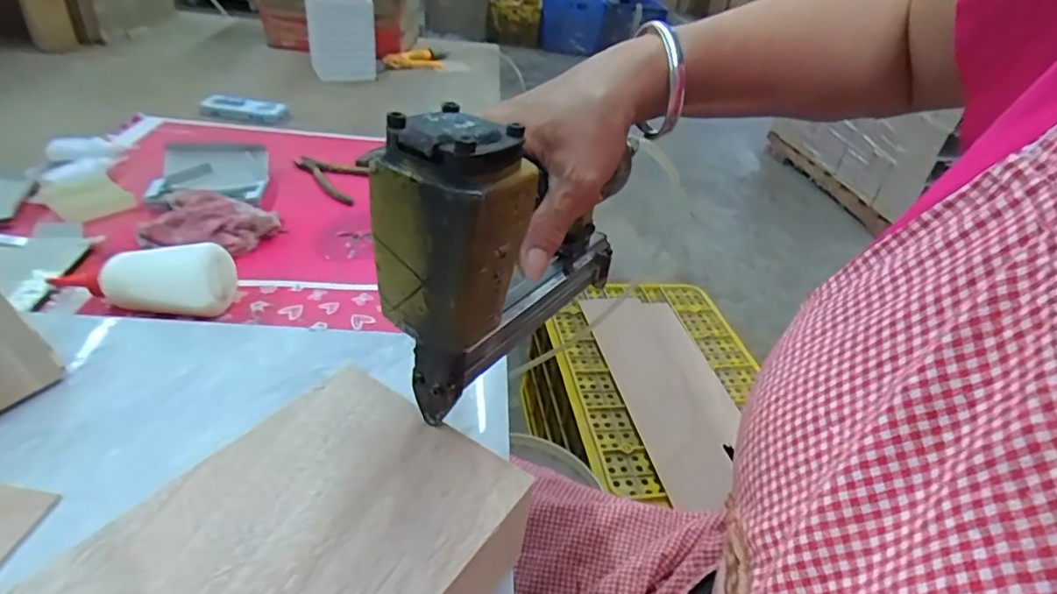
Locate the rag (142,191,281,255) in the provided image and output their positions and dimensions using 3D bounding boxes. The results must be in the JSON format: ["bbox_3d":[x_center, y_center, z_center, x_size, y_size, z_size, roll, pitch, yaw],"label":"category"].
[{"bbox_3d":[-0.350,-0.083,0.630,0.125,0.030,0.074,9,34,2],"label":"rag"}]

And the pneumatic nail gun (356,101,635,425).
[{"bbox_3d":[0.011,-0.038,0.337,0.053,0.159,0.208,28,40,28],"label":"pneumatic nail gun"}]

